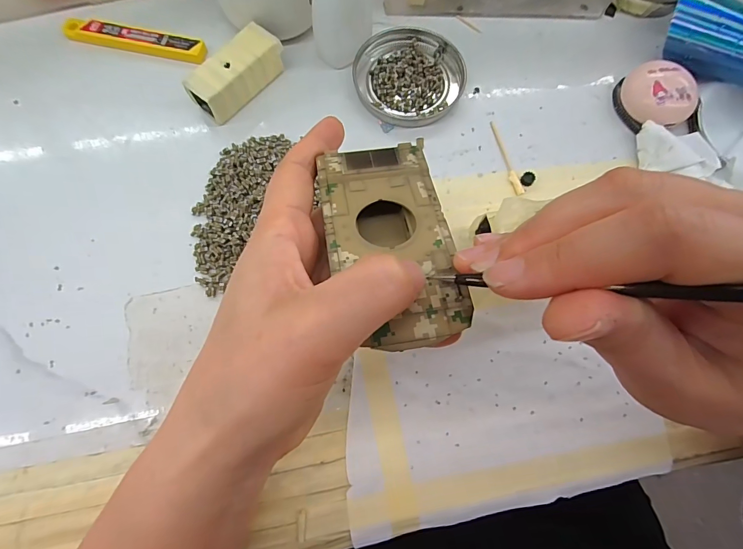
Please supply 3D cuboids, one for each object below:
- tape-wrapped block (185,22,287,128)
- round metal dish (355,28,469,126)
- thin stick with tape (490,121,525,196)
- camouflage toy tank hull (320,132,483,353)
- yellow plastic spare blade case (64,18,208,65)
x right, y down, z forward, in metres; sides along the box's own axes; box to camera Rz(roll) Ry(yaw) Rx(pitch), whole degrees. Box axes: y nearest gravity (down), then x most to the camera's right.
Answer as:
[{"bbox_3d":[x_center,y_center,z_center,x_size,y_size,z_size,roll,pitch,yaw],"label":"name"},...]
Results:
[{"bbox_3d":[-0.094,-0.135,0.261,0.025,0.026,0.069,38,78,8],"label":"tape-wrapped block"},{"bbox_3d":[0.028,-0.145,0.275,0.078,0.010,0.077,0,75,-1],"label":"round metal dish"},{"bbox_3d":[0.093,-0.081,0.262,0.006,0.004,0.060,-14,76,-5],"label":"thin stick with tape"},{"bbox_3d":[0.009,-0.014,0.160,0.051,0.018,0.095,-16,62,-5],"label":"camouflage toy tank hull"},{"bbox_3d":[-0.172,-0.170,0.275,0.105,0.006,0.020,11,75,2],"label":"yellow plastic spare blade case"}]

